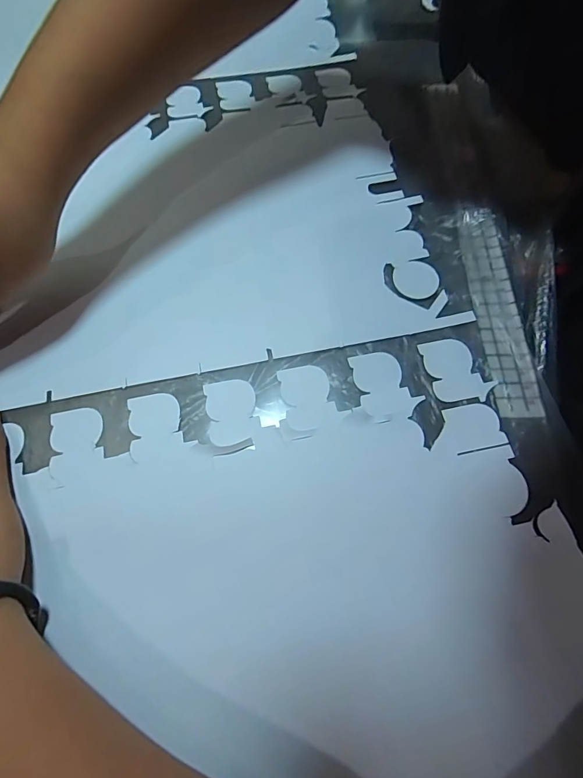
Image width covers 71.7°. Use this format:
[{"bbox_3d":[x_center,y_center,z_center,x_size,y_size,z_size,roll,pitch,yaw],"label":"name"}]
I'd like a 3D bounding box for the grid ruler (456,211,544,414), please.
[{"bbox_3d":[0.140,-0.058,0.276,0.029,0.007,0.160,-1,67,1],"label":"grid ruler"}]

